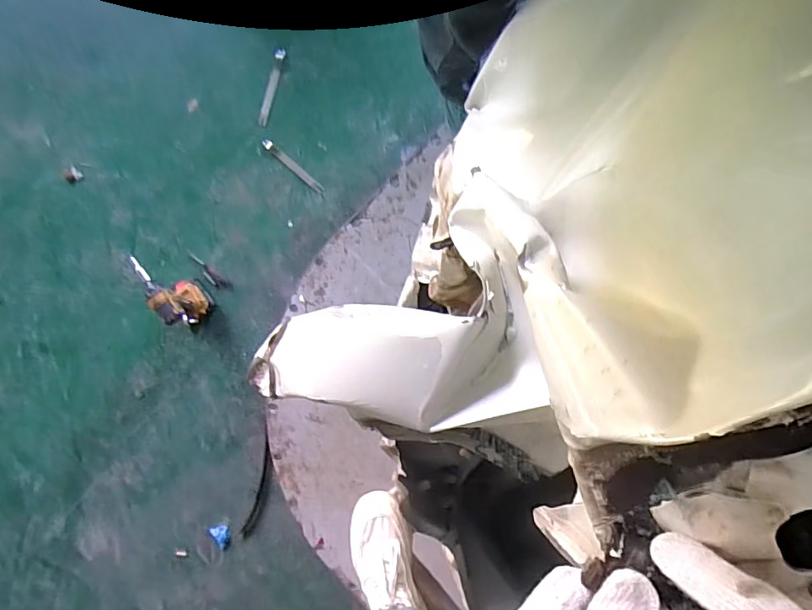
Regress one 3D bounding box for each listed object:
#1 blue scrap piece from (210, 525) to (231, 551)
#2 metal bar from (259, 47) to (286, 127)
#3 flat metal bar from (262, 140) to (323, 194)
[{"bbox_3d":[-0.590,0.746,1.640,0.051,0.018,0.084,-31,90,4],"label":"blue scrap piece"},{"bbox_3d":[-0.393,-0.637,1.487,0.030,0.019,0.220,16,93,3],"label":"metal bar"},{"bbox_3d":[-0.336,-0.412,1.518,0.220,0.009,0.026,40,88,-5],"label":"flat metal bar"}]

